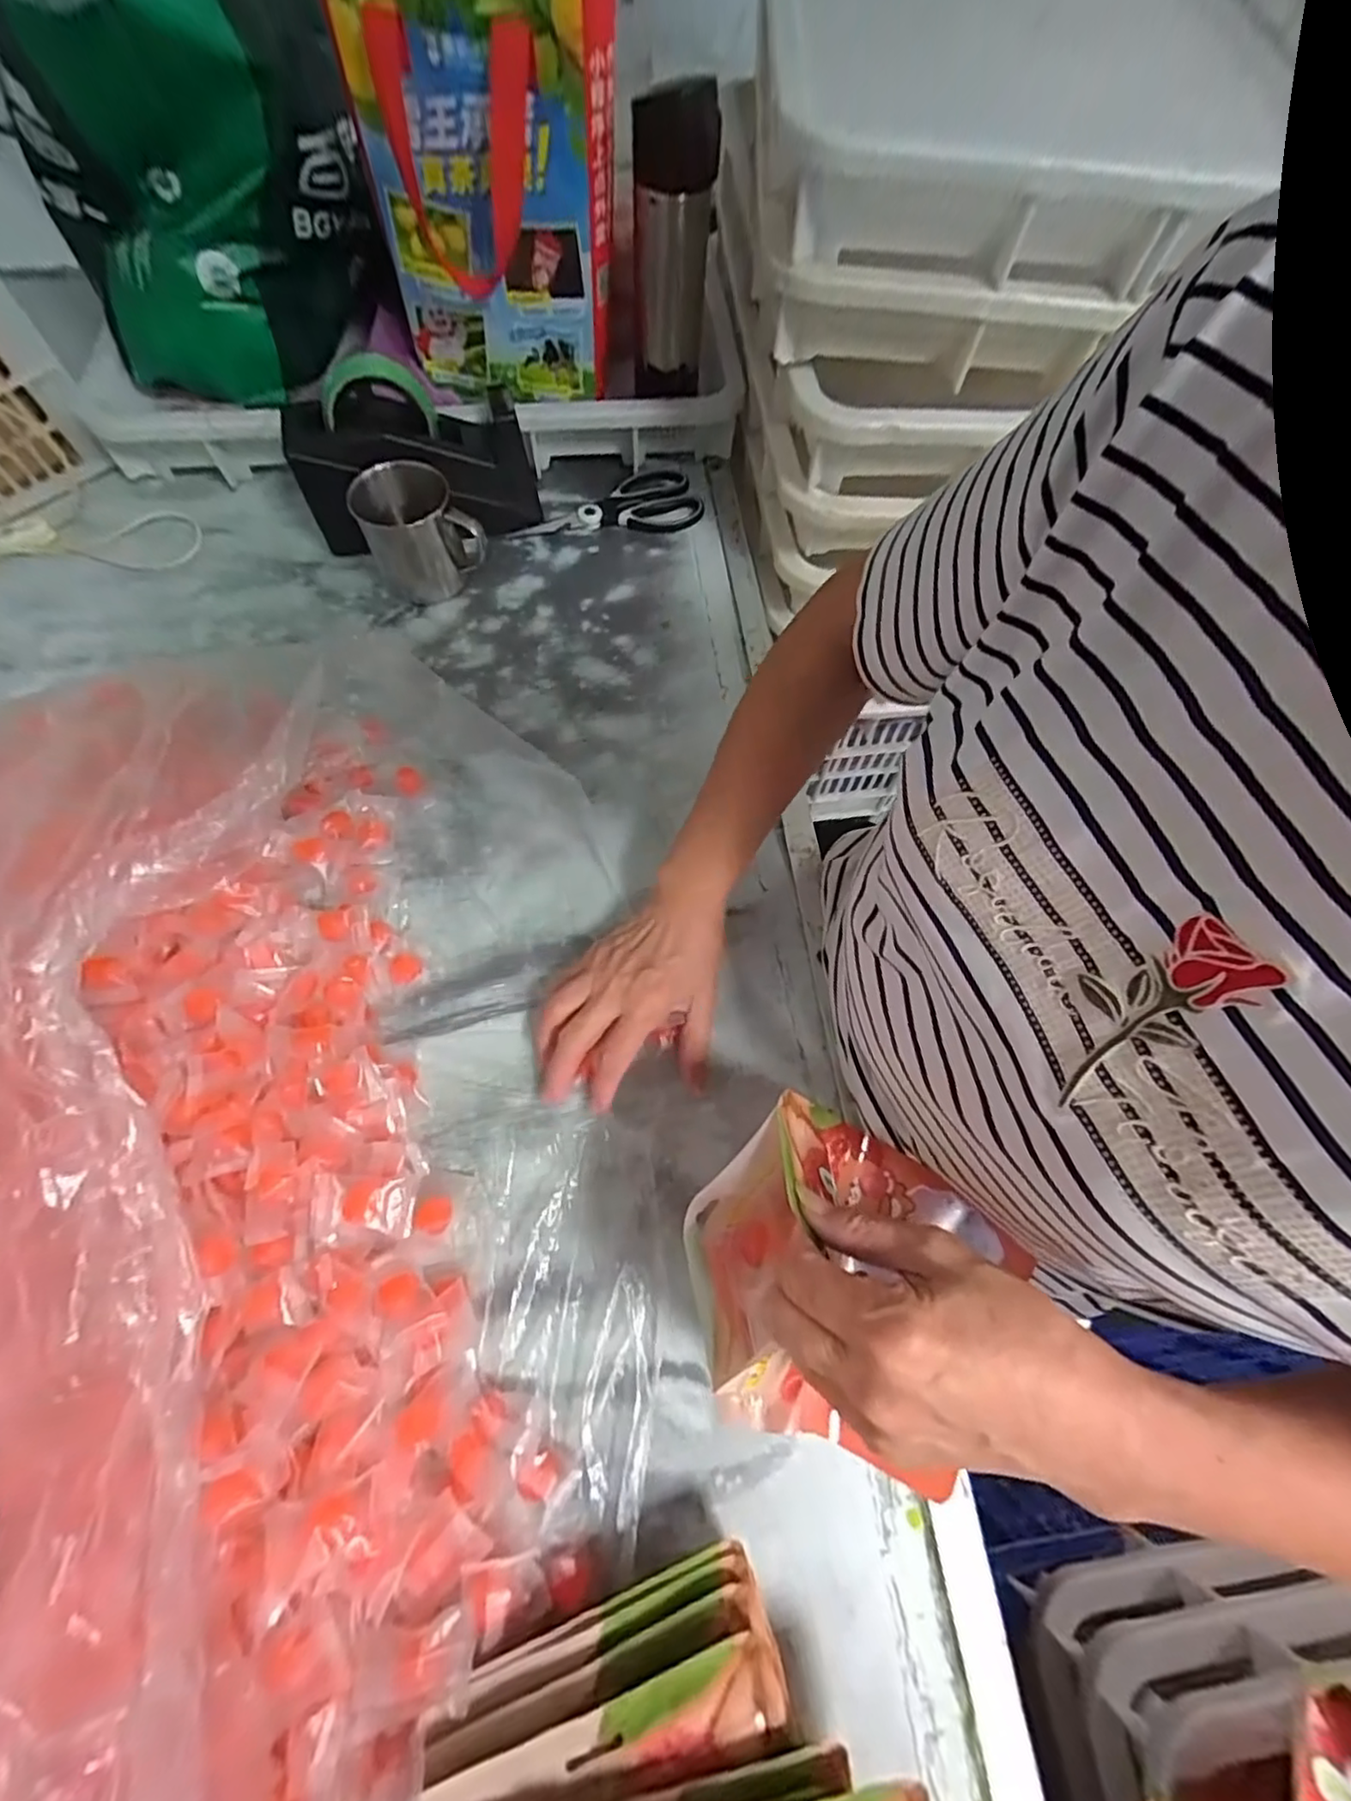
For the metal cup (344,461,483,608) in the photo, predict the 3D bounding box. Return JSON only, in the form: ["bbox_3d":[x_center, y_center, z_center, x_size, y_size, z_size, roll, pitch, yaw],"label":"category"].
[{"bbox_3d":[-0.228,-0.327,0.562,0.097,0.086,0.086,-21,69,-11],"label":"metal cup"}]

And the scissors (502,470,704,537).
[{"bbox_3d":[-0.070,-0.399,0.631,0.188,0.011,0.083,-11,68,-7],"label":"scissors"}]

